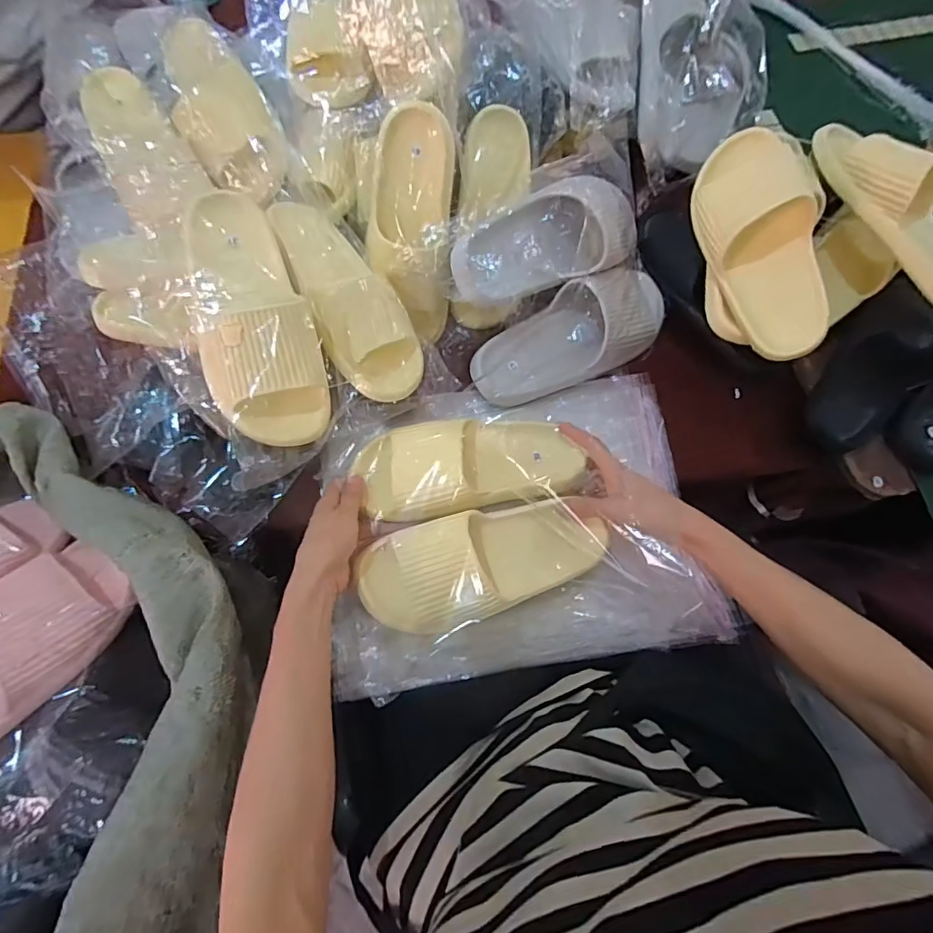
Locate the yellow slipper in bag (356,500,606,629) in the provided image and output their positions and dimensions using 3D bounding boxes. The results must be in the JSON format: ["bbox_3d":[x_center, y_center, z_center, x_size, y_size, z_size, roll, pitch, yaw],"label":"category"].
[{"bbox_3d":[0.022,0.092,0.477,0.238,0.059,0.094,-11,73,-13],"label":"yellow slipper in bag"}]

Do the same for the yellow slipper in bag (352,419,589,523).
[{"bbox_3d":[0.006,-0.003,0.520,0.225,0.062,0.100,-8,73,-12],"label":"yellow slipper in bag"}]

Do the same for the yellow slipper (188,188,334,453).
[{"bbox_3d":[-0.199,-0.141,0.463,0.104,0.072,0.246,-14,88,-24],"label":"yellow slipper"}]

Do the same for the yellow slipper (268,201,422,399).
[{"bbox_3d":[-0.123,-0.186,0.523,0.091,0.071,0.238,-23,75,-9],"label":"yellow slipper"}]

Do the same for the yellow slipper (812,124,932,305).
[{"bbox_3d":[0.471,-0.278,0.518,0.081,0.070,0.242,-38,90,-13],"label":"yellow slipper"}]

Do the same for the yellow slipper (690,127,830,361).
[{"bbox_3d":[0.321,-0.235,0.536,0.107,0.068,0.236,-17,90,33],"label":"yellow slipper"}]

